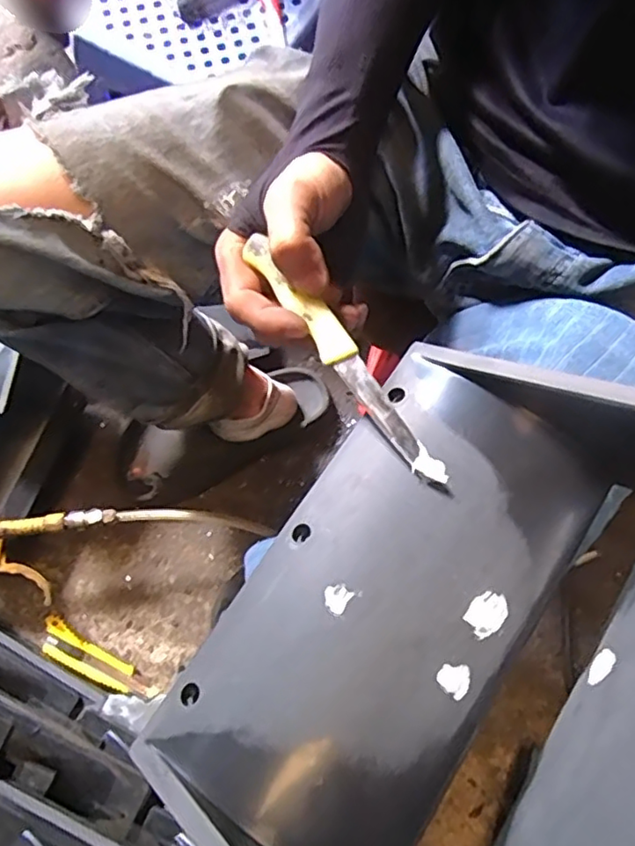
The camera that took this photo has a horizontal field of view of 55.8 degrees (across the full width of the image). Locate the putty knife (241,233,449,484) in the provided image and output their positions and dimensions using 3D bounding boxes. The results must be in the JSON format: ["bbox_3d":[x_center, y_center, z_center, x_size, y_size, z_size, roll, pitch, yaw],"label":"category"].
[{"bbox_3d":[0.012,-0.033,0.295,0.015,0.011,0.152,-34,76,-10],"label":"putty knife"}]

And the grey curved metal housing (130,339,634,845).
[{"bbox_3d":[0.064,0.074,0.219,0.173,0.134,0.276,37,77,8],"label":"grey curved metal housing"}]

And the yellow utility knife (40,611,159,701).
[{"bbox_3d":[-0.255,0.277,0.689,0.149,0.025,0.034,32,77,7],"label":"yellow utility knife"}]

